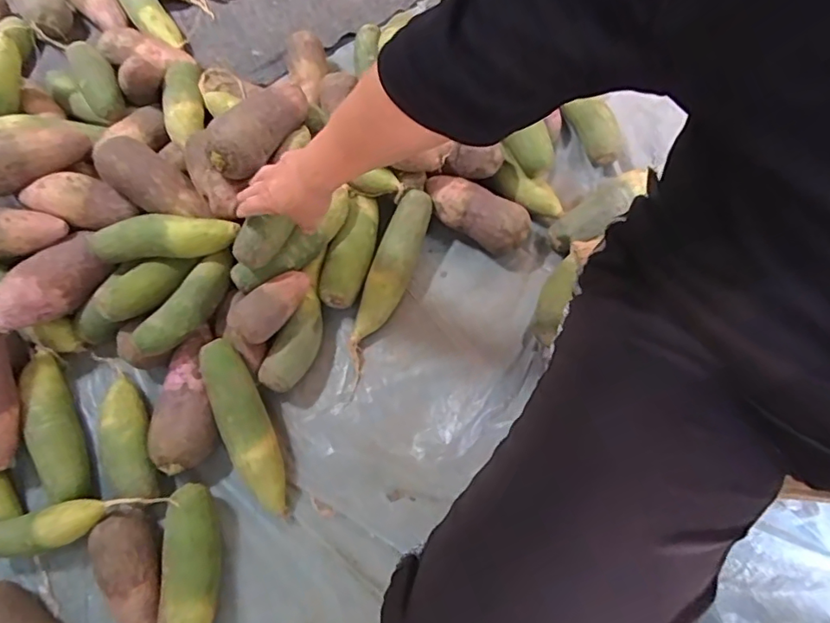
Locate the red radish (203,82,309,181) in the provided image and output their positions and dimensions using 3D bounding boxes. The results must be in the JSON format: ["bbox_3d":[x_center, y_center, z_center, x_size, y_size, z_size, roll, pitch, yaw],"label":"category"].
[{"bbox_3d":[-0.189,-0.234,0.659,0.060,0.067,0.162,29,58,11],"label":"red radish"}]

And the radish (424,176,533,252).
[{"bbox_3d":[0.088,-0.139,0.755,0.152,0.071,0.064,33,72,12],"label":"radish"}]

